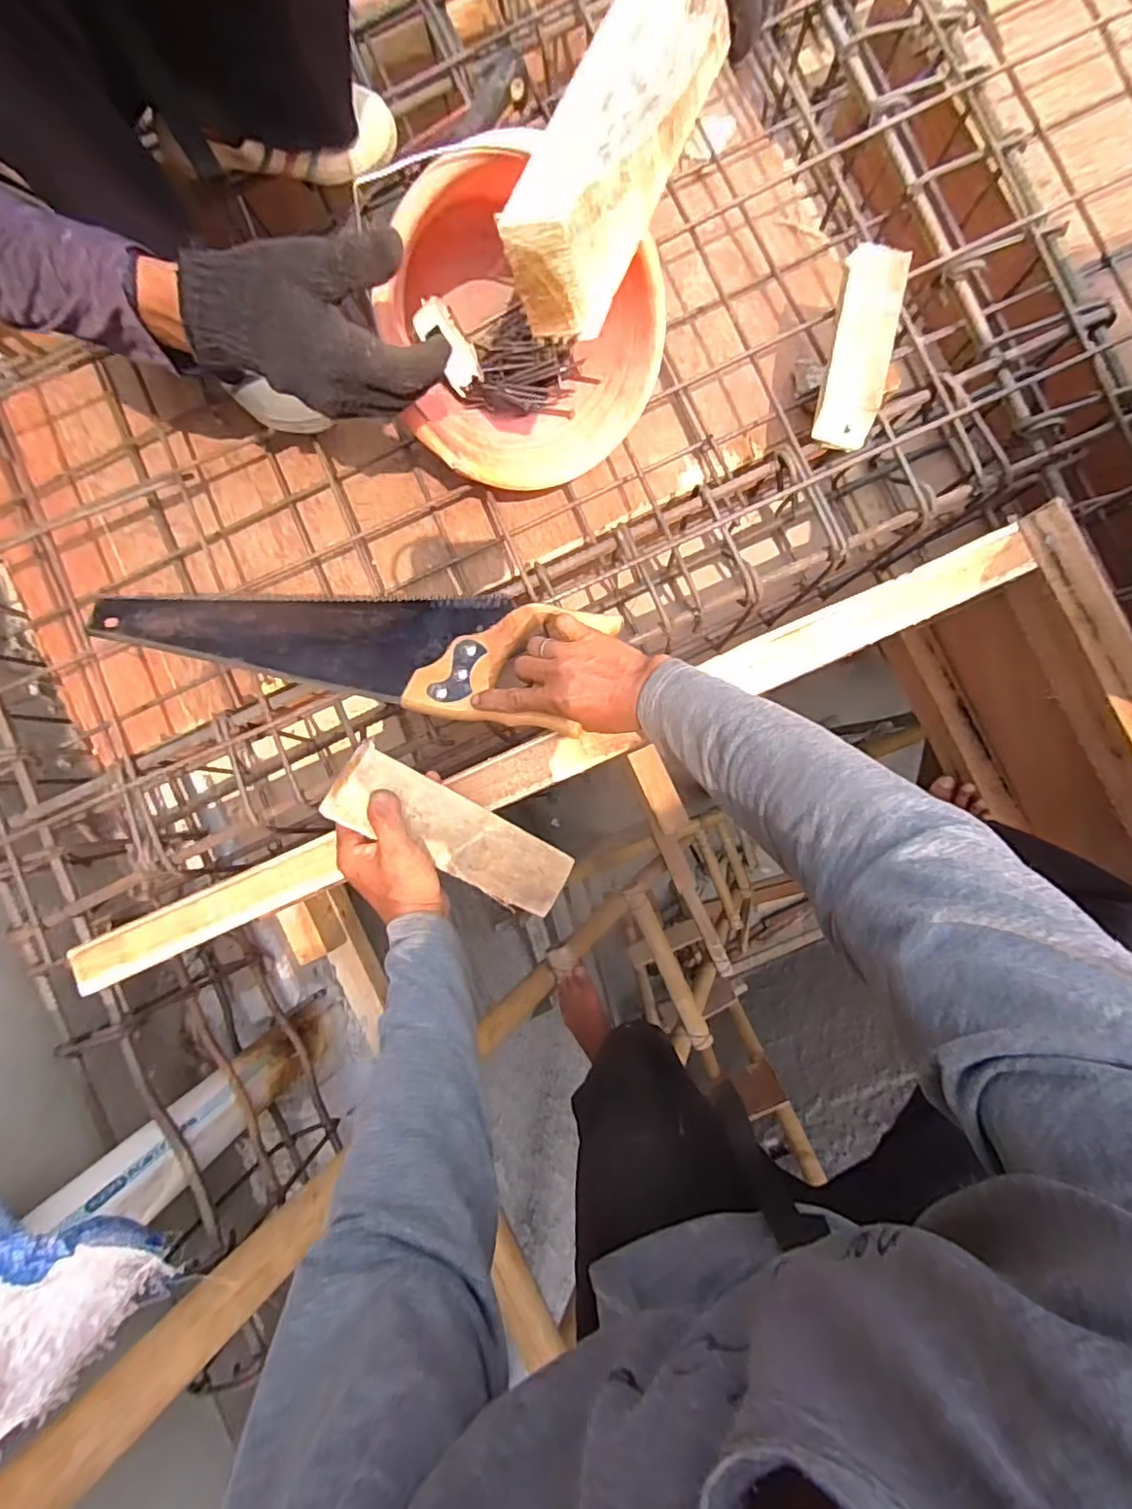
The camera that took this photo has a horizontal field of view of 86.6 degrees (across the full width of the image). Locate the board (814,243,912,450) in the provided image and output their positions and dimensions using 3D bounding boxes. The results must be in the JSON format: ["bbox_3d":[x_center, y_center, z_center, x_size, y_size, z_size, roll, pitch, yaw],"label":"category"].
[{"bbox_3d":[0.279,-0.379,0.566,0.058,0.018,0.162,8,104,4],"label":"board"}]

